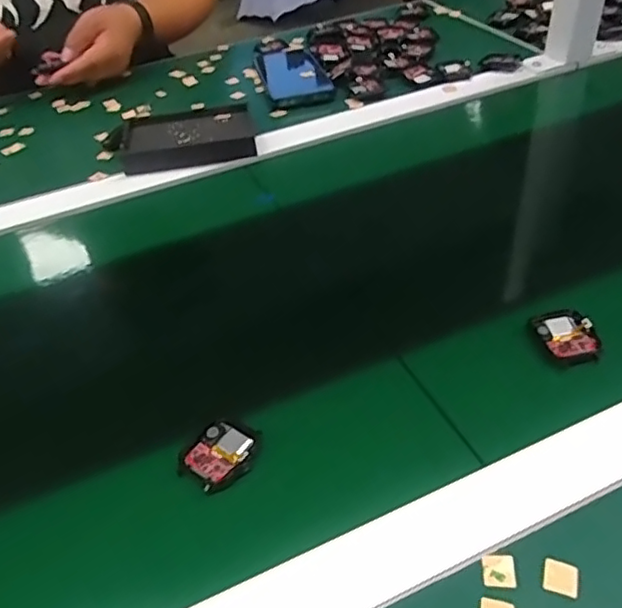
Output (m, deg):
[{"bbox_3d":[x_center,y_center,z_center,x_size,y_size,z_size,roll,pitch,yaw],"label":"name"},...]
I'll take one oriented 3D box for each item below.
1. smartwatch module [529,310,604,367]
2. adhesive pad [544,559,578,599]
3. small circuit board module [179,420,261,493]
[{"bbox_3d":[0.174,0.020,0.413,0.034,0.010,0.047,-16,44,-12],"label":"smartwatch module"},{"bbox_3d":[0.123,0.134,0.300,0.016,0.004,0.017,10,45,15],"label":"adhesive pad"},{"bbox_3d":[-0.053,0.089,0.364,0.036,0.007,0.045,27,51,29],"label":"small circuit board module"}]

